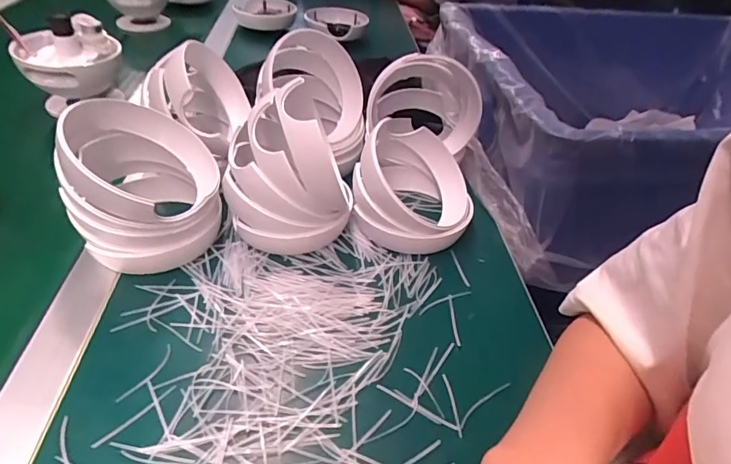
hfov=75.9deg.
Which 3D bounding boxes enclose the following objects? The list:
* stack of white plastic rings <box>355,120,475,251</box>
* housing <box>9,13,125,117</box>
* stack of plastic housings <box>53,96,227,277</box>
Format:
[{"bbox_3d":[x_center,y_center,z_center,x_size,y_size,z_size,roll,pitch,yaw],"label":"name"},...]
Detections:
[{"bbox_3d":[0.048,-0.046,0.450,0.109,0.082,0.119,9,40,4],"label":"stack of white plastic rings"},{"bbox_3d":[-0.367,-0.209,0.589,0.112,0.107,0.101,-18,45,-26],"label":"housing"},{"bbox_3d":[-0.183,-0.039,0.392,0.108,0.109,0.132,-9,42,-17],"label":"stack of plastic housings"}]

